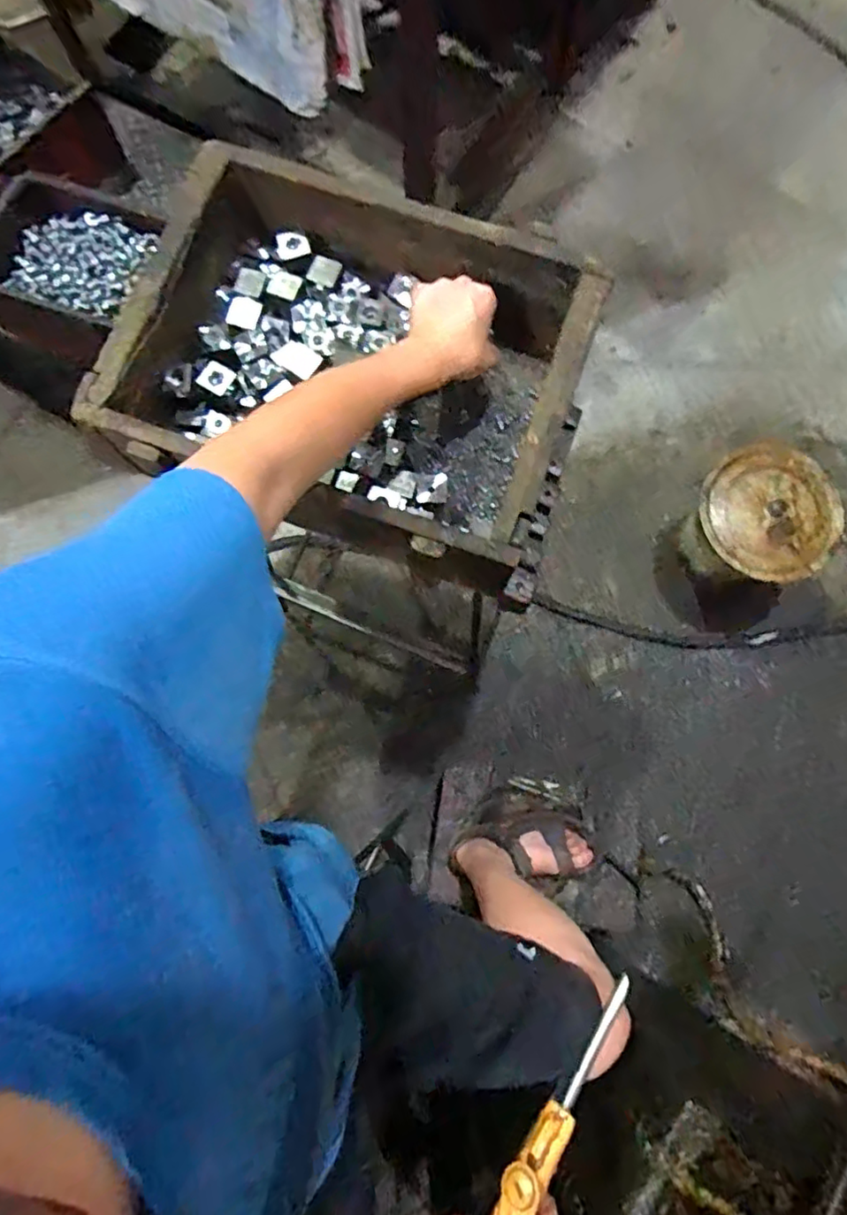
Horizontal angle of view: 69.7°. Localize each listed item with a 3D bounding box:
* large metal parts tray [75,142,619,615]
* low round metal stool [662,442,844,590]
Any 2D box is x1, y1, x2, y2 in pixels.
[{"bbox_3d":[-0.056,-0.215,0.595,0.419,0.157,0.303,19,79,3],"label":"large metal parts tray"},{"bbox_3d":[0.639,-0.155,1.219,0.253,0.267,0.234,0,79,0],"label":"low round metal stool"}]

